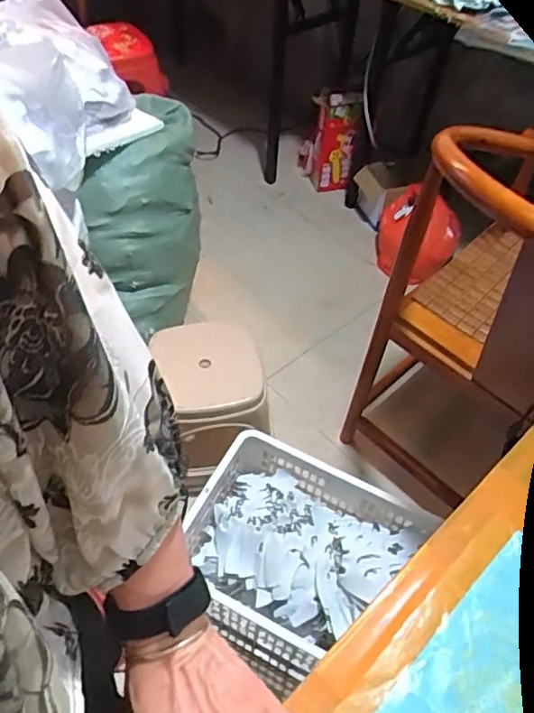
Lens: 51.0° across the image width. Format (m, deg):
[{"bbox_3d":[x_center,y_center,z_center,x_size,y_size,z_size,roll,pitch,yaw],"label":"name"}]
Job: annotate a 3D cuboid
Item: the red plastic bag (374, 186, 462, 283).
[{"bbox_3d":[0.475,-0.382,1.787,0.245,0.213,0.234,16,51,9],"label":"red plastic bag"}]

